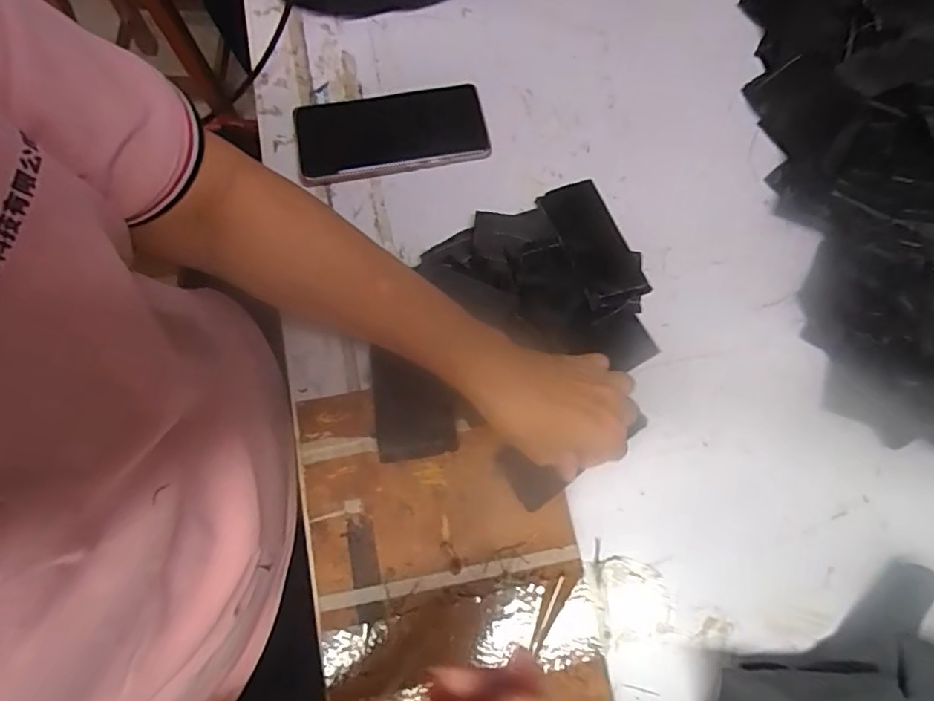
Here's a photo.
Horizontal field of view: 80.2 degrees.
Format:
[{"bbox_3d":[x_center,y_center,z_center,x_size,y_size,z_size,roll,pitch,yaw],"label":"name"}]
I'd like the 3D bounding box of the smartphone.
[{"bbox_3d":[-0.065,-0.187,0.475,0.160,0.013,0.076,-11,74,-5],"label":"smartphone"}]

